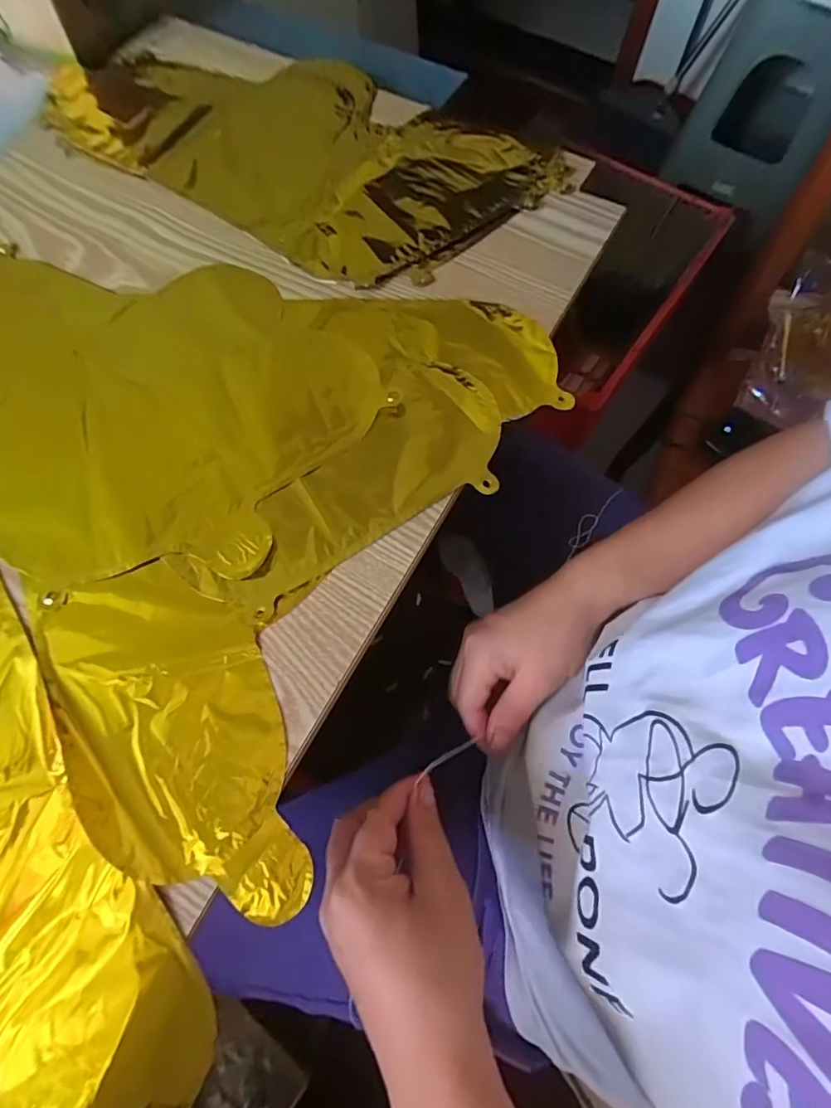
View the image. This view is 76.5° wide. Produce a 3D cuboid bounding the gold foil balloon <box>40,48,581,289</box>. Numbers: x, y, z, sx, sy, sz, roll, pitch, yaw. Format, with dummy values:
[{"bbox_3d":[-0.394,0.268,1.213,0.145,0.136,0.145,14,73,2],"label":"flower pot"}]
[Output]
[{"bbox_3d":[-0.113,-0.358,0.447,0.427,0.012,0.217,34,72,13],"label":"gold foil balloon"}]

